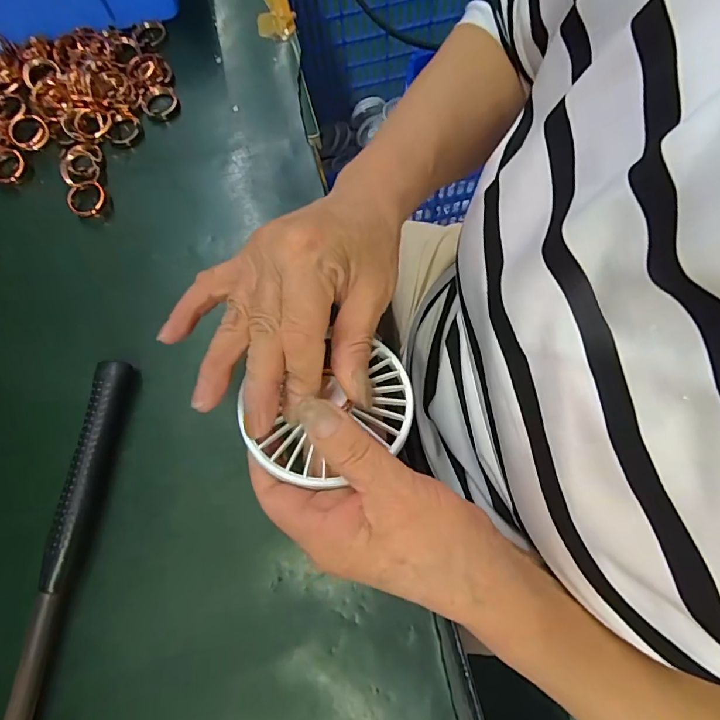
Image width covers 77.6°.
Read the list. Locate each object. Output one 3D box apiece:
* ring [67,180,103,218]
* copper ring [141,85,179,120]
[{"bbox_3d":[-0.193,-0.115,0.316,0.021,0.008,0.027,34,85,-7],"label":"ring"},{"bbox_3d":[-0.156,-0.201,0.349,0.027,0.008,0.026,0,76,1],"label":"copper ring"}]

